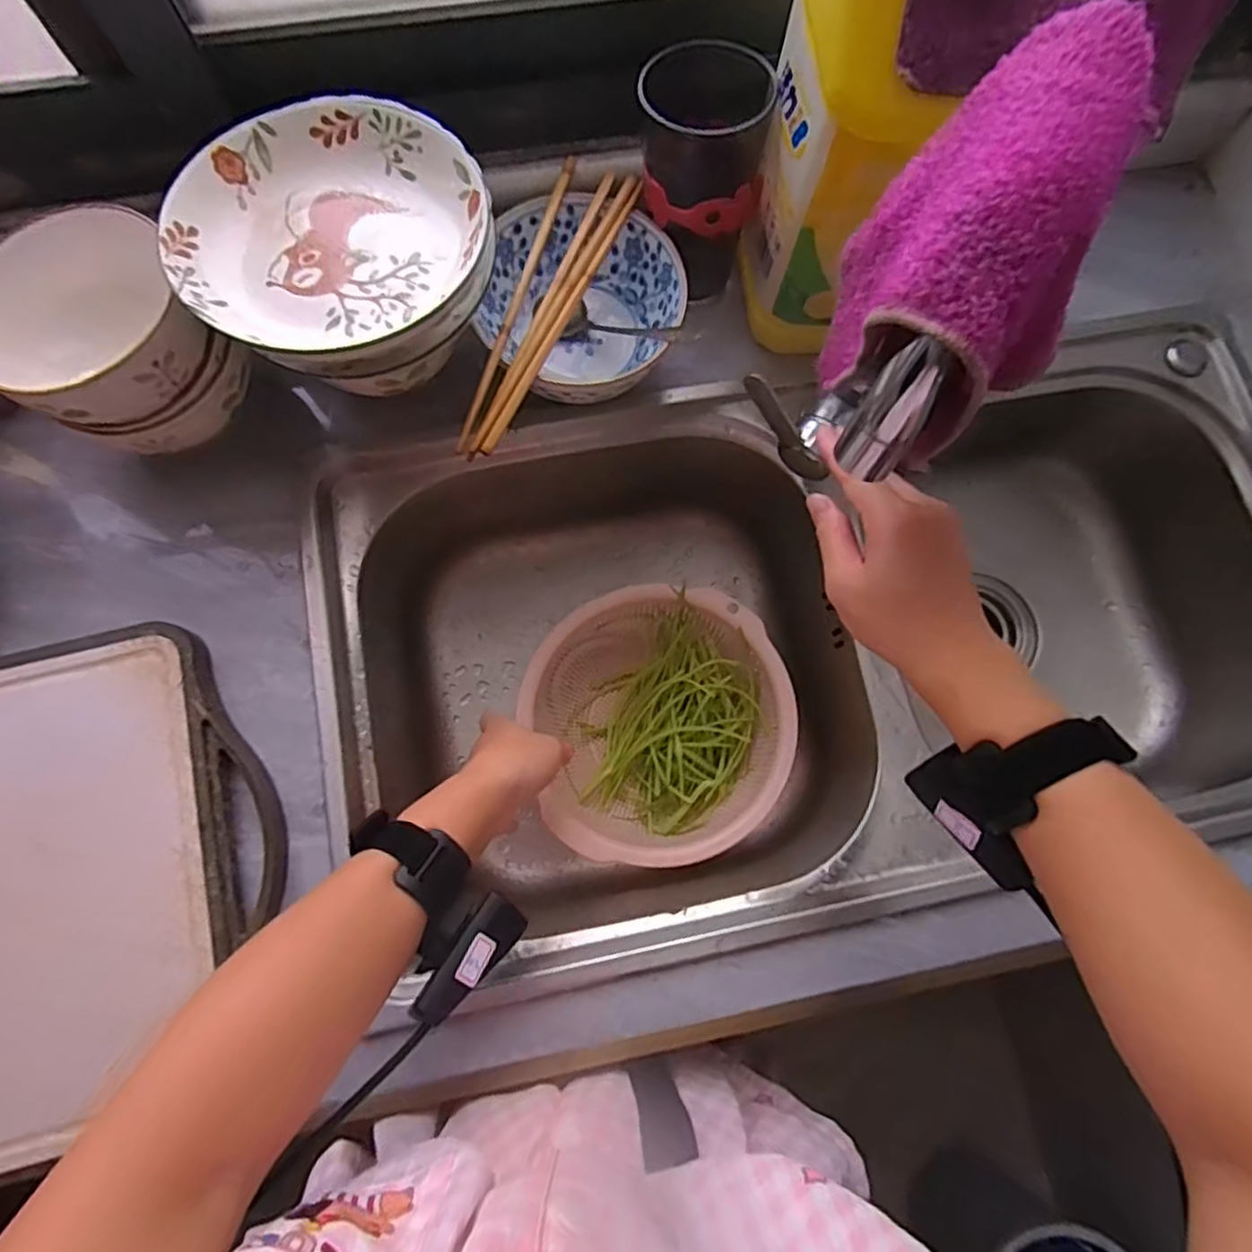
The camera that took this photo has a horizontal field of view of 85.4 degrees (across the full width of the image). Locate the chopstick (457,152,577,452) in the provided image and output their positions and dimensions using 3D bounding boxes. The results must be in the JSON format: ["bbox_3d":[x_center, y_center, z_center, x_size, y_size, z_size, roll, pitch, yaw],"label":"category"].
[{"bbox_3d":[-0.072,-0.218,0.452,0.008,0.012,0.233,16,77,2],"label":"chopstick"}]

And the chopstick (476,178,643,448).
[{"bbox_3d":[-0.040,-0.209,0.449,0.010,0.011,0.225,24,77,4],"label":"chopstick"}]

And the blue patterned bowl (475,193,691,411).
[{"bbox_3d":[-0.033,-0.223,0.491,0.139,0.054,0.139,0,77,-2],"label":"blue patterned bowl"}]

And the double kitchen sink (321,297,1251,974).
[{"bbox_3d":[0.177,0.008,0.580,0.778,0.205,0.429,-8,77,-4],"label":"double kitchen sink"}]

